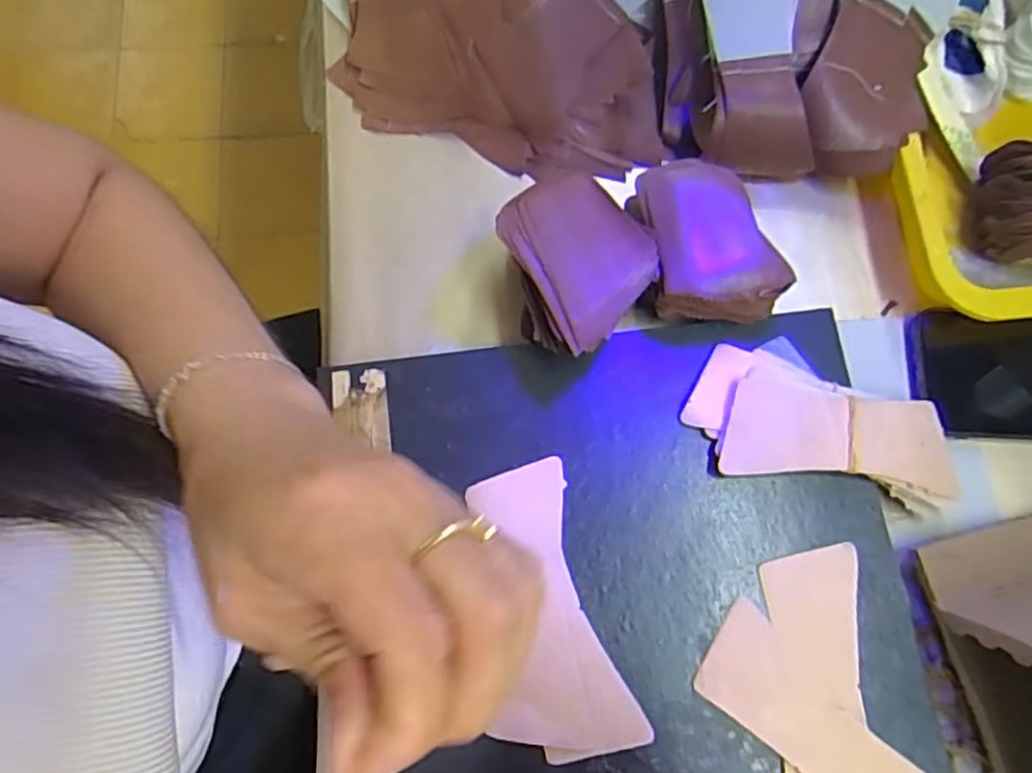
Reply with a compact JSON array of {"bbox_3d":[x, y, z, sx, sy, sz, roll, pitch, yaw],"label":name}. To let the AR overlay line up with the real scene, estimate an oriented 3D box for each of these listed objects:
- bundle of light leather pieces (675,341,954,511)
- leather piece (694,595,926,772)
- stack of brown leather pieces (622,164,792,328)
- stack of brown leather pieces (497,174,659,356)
[{"bbox_3d":[0.174,0.018,0.382,0.150,0.015,0.077,10,77,1],"label":"bundle of light leather pieces"},{"bbox_3d":[0.154,0.178,0.348,0.138,0.004,0.049,43,74,9],"label":"leather piece"},{"bbox_3d":[0.105,-0.079,0.384,0.068,0.034,0.091,-20,78,-5],"label":"stack of brown leather pieces"},{"bbox_3d":[0.035,-0.066,0.386,0.077,0.047,0.097,-14,77,-4],"label":"stack of brown leather pieces"}]

